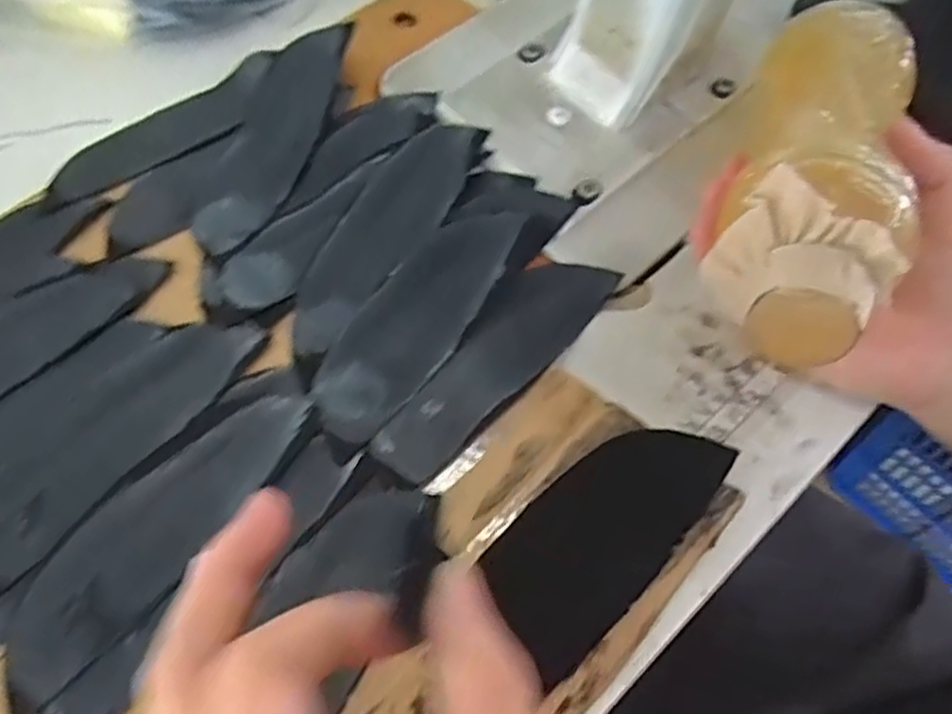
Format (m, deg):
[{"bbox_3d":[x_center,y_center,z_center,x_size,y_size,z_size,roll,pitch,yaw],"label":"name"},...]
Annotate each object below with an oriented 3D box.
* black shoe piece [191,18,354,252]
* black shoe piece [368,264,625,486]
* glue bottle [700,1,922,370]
[{"bbox_3d":[-0.106,-0.113,0.374,0.043,0.011,0.133,18,75,13],"label":"black shoe piece"},{"bbox_3d":[0.010,0.000,0.326,0.042,0.006,0.138,34,65,19],"label":"black shoe piece"},{"bbox_3d":[0.144,-0.084,0.303,0.064,0.055,0.208,20,48,14],"label":"glue bottle"}]

